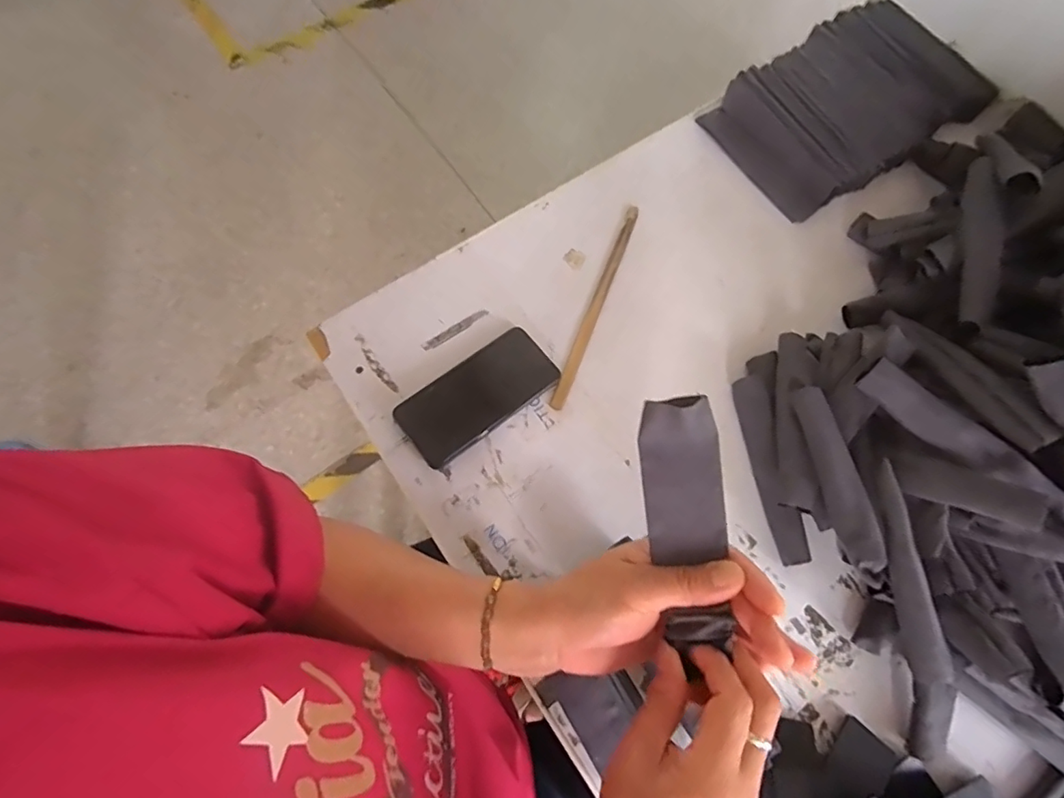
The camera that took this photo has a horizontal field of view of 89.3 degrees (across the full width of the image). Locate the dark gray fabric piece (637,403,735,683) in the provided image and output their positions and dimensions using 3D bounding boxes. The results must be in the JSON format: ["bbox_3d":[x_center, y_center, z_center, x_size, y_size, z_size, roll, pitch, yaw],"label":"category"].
[{"bbox_3d":[0.090,0.075,0.309,0.041,0.020,0.148,-6,91,-4],"label":"dark gray fabric piece"}]

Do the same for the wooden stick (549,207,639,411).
[{"bbox_3d":[0.073,-0.108,0.601,0.014,0.005,0.264,21,72,5],"label":"wooden stick"}]

